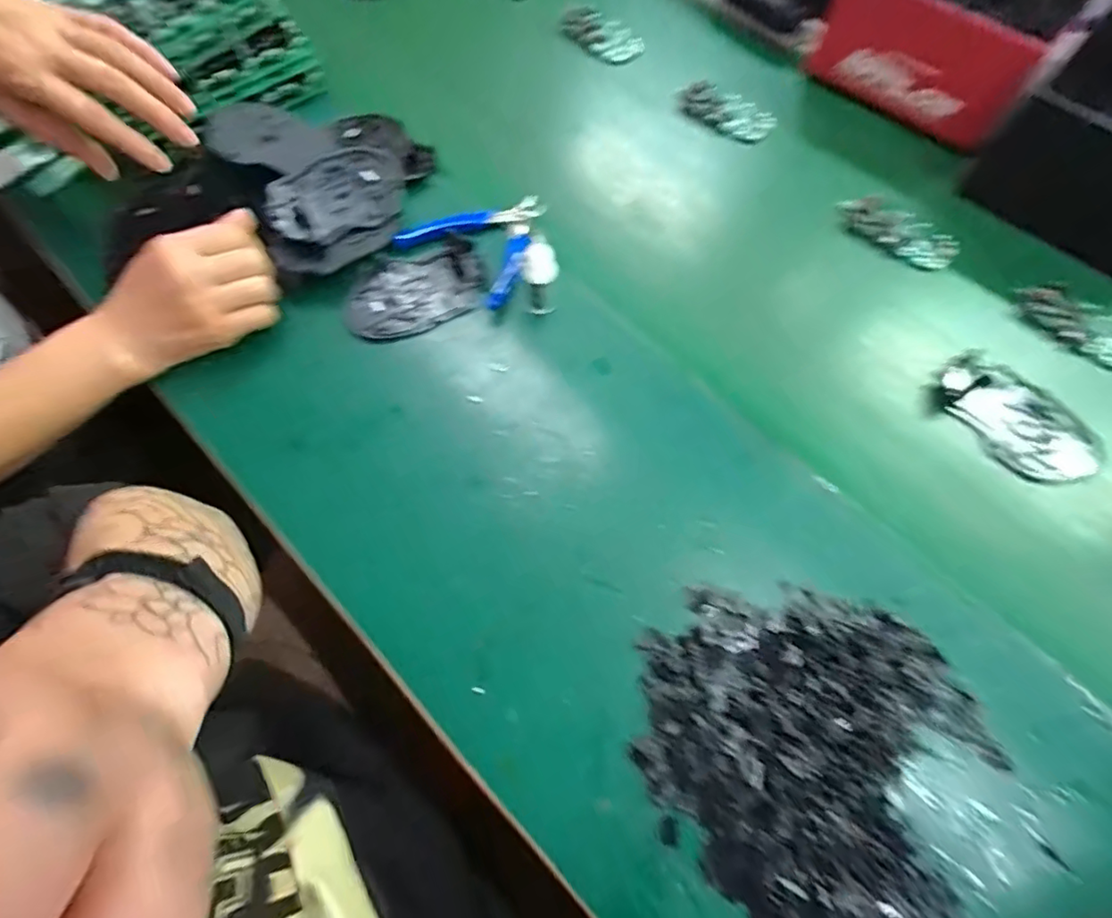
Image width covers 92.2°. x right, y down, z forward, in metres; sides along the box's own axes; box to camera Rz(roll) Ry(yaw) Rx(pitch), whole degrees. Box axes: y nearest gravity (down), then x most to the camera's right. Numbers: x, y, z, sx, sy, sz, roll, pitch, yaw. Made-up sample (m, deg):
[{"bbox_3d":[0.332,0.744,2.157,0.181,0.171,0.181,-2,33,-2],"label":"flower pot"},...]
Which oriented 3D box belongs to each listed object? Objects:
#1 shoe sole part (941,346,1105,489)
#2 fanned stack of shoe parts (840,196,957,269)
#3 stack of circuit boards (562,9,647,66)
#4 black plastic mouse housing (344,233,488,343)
[{"bbox_3d":[0.349,-0.031,0.408,0.067,0.013,0.117,-35,71,-14],"label":"shoe sole part"},{"bbox_3d":[0.304,-0.203,0.474,0.103,0.015,0.043,33,70,13],"label":"fanned stack of shoe parts"},{"bbox_3d":[0.049,-0.458,0.578,0.091,0.013,0.044,28,69,11],"label":"stack of circuit boards"},{"bbox_3d":[-0.116,-0.137,0.439,0.114,0.009,0.074,-24,69,-10],"label":"black plastic mouse housing"}]

